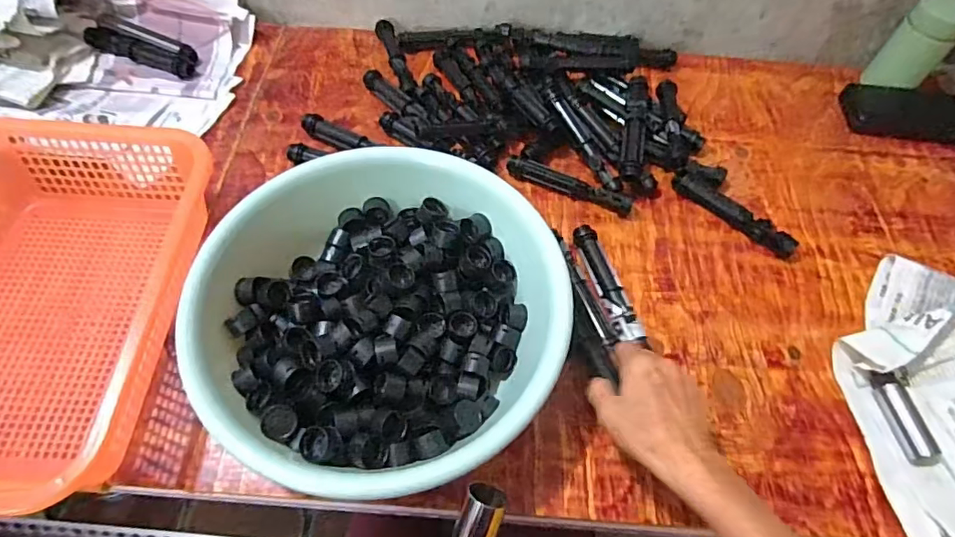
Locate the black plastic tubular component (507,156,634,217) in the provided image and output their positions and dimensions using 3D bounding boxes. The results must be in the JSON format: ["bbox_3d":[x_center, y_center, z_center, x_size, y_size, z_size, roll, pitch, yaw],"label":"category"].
[{"bbox_3d":[0.101,-0.093,0.600,0.143,0.021,0.017,23,61,10],"label":"black plastic tubular component"}]

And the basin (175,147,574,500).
[{"bbox_3d":[-0.085,0.034,0.476,0.285,0.097,0.296,2,59,-3],"label":"basin"}]

